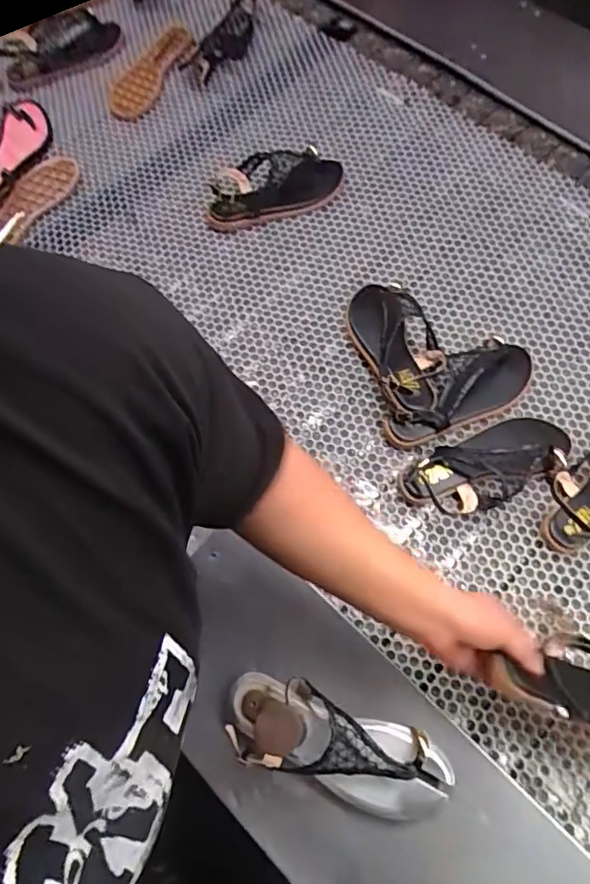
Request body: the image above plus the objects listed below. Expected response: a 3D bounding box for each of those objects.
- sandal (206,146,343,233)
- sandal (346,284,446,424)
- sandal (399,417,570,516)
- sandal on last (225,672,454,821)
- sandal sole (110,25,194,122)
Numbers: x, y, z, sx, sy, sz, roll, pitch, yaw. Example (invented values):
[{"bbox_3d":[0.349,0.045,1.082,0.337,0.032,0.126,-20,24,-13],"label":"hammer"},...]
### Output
[{"bbox_3d":[-0.035,-0.446,0.971,0.247,0.054,0.139,-15,69,-4],"label":"sandal"},{"bbox_3d":[0.154,-0.145,0.823,0.103,0.089,0.246,-20,69,-5],"label":"sandal"},{"bbox_3d":[0.269,0.026,0.758,0.239,0.076,0.099,-27,70,-8],"label":"sandal"},{"bbox_3d":[0.046,0.325,0.593,0.245,0.132,0.095,19,70,10],"label":"sandal on last"},{"bbox_3d":[-0.284,-0.721,1.100,0.087,0.022,0.242,25,72,12],"label":"sandal sole"}]

